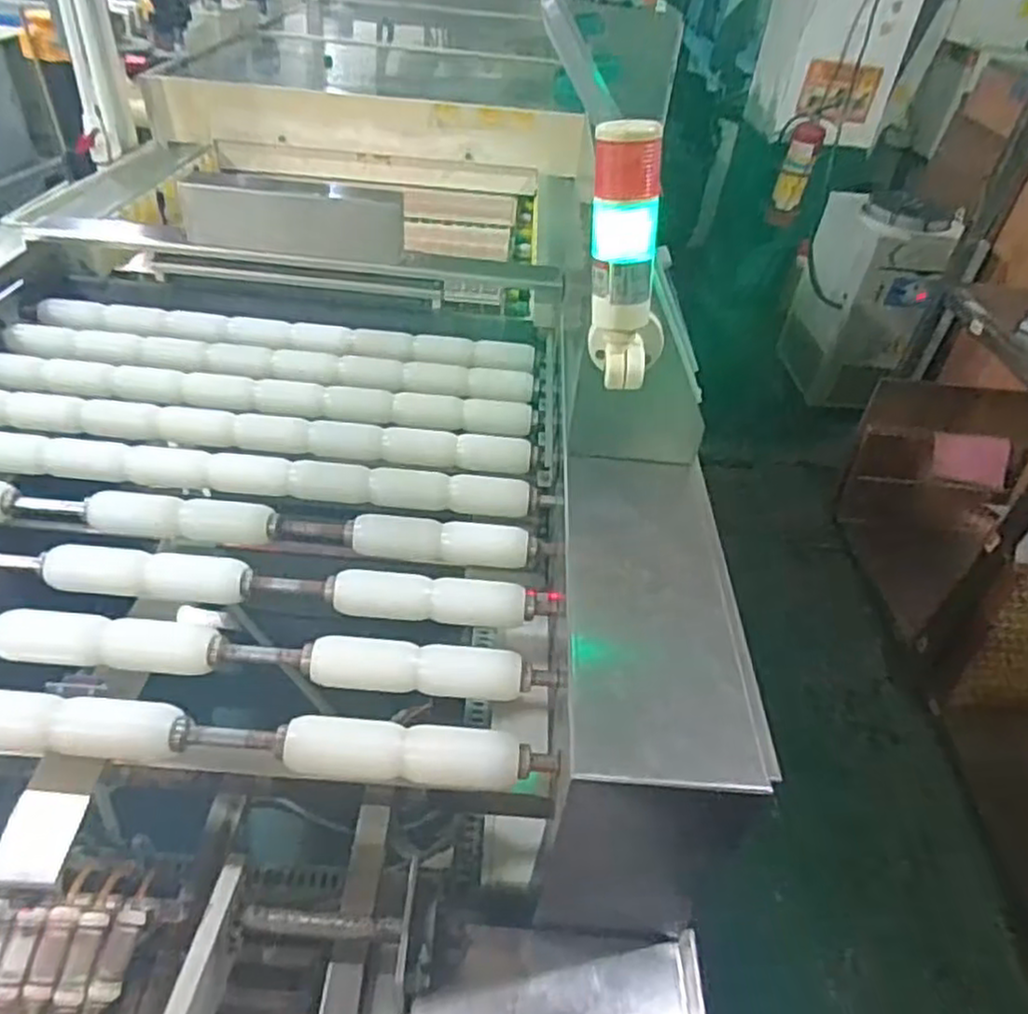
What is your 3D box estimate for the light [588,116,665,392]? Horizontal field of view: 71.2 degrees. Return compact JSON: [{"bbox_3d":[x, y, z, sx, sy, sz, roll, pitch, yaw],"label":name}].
[{"bbox_3d":[0.100,-0.210,0.612,0.073,0.204,0.071,8,36,8],"label":"light"}]

